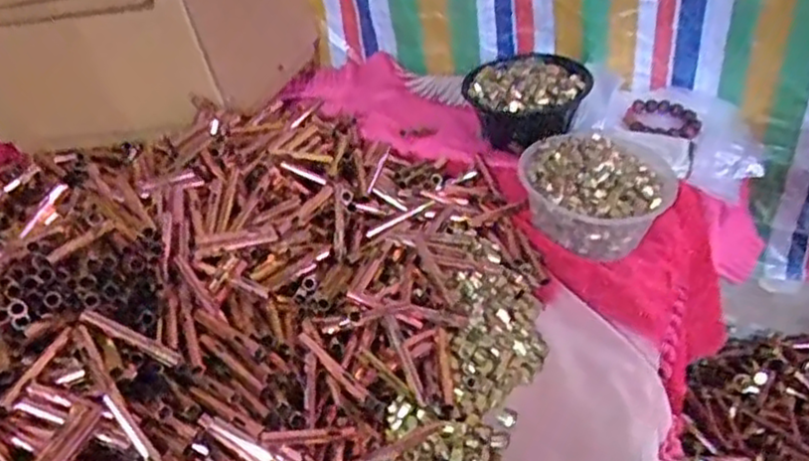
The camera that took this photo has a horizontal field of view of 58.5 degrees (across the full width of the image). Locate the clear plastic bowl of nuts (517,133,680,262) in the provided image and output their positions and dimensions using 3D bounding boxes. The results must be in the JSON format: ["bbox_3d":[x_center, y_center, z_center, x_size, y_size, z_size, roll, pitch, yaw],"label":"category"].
[{"bbox_3d":[0.211,-0.051,0.796,0.159,0.078,0.188,14,40,25],"label":"clear plastic bowl of nuts"}]

